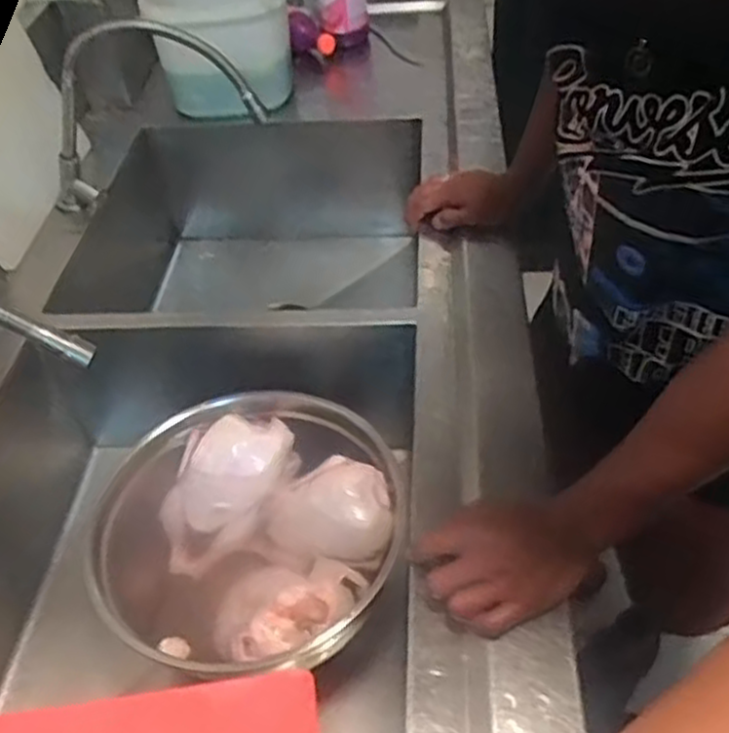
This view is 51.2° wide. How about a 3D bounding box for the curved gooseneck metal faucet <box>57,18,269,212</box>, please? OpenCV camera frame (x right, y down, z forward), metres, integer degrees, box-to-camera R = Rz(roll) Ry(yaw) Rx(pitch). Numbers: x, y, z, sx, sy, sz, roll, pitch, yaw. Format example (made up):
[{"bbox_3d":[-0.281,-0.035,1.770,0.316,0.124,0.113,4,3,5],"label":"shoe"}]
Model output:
[{"bbox_3d":[-0.270,-0.312,0.956,0.296,0.235,0.041,-3,45,1],"label":"curved gooseneck metal faucet"}]

